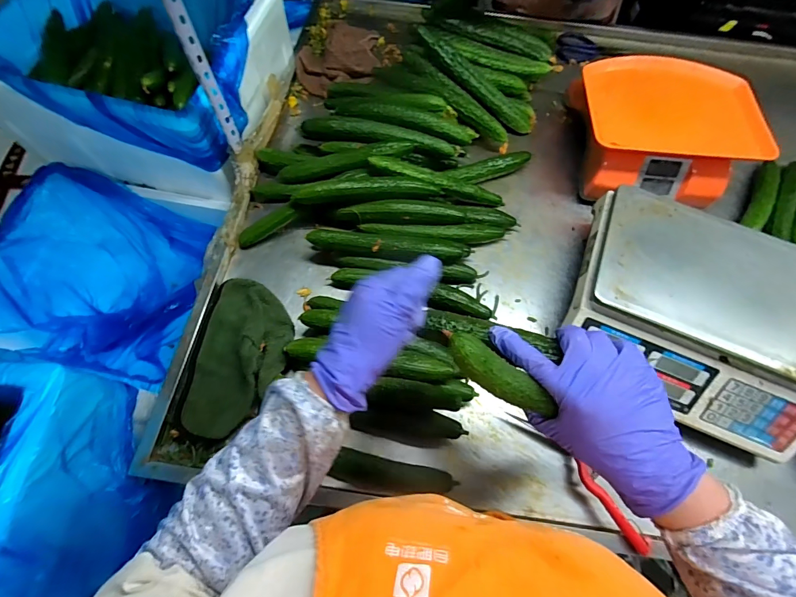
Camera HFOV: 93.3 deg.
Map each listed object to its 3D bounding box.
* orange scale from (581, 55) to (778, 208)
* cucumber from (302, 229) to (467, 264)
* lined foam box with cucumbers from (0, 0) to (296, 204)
[{"bbox_3d":[0.472,-0.303,0.682,0.298,0.119,0.232,7,65,0],"label":"orange scale"},{"bbox_3d":[-0.013,-0.087,0.601,0.262,0.042,0.053,2,66,-2],"label":"cucumber"},{"bbox_3d":[-0.477,-0.427,0.733,0.472,0.205,0.377,13,66,3],"label":"lined foam box with cucumbers"}]

